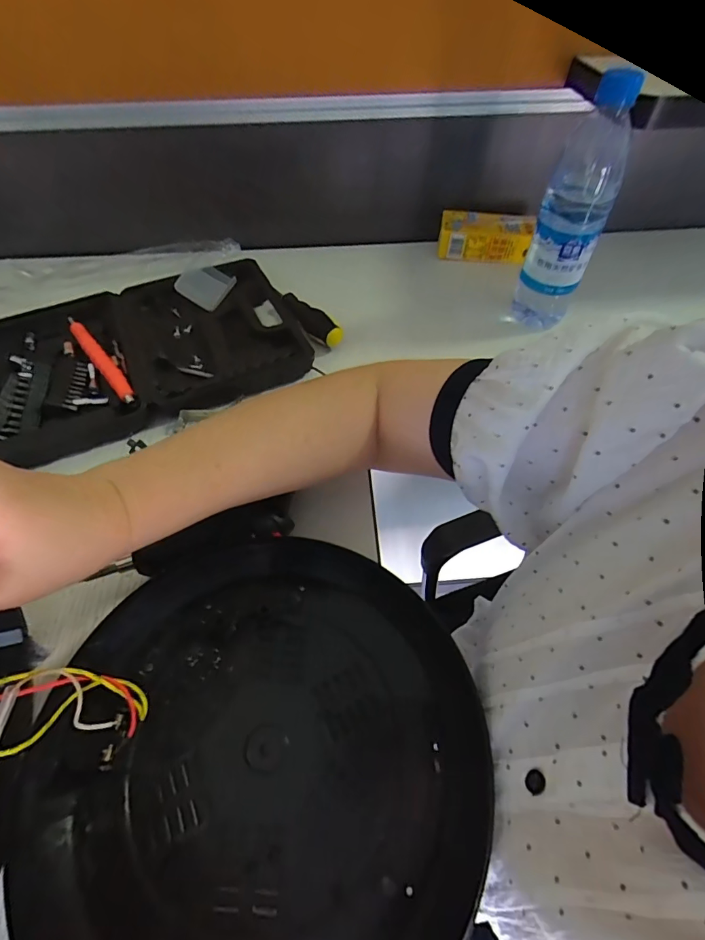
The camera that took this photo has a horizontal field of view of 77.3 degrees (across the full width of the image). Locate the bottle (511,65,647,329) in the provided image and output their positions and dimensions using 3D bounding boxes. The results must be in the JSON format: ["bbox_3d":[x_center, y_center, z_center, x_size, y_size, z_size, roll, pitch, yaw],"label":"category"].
[{"bbox_3d":[0.214,-0.244,0.437,0.061,0.218,0.060,18,57,14],"label":"bottle"}]

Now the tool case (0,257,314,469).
[{"bbox_3d":[-0.234,-0.131,0.467,0.346,0.036,0.210,-18,56,-11],"label":"tool case"}]

